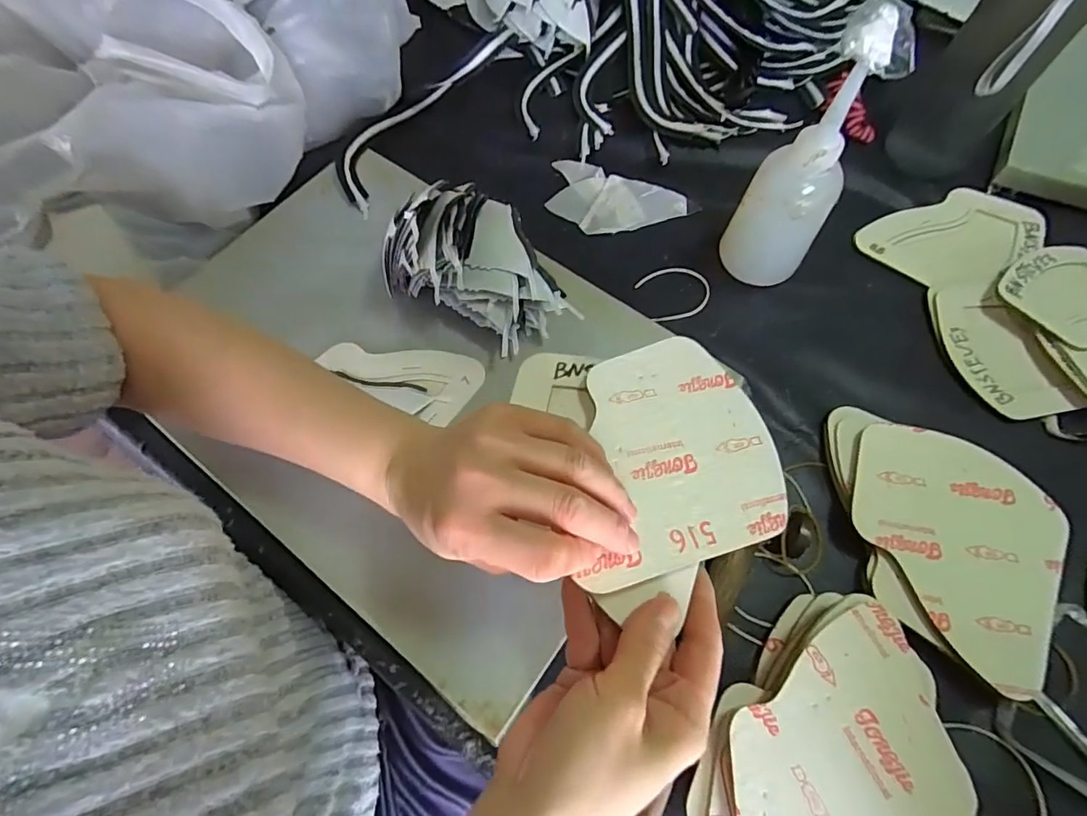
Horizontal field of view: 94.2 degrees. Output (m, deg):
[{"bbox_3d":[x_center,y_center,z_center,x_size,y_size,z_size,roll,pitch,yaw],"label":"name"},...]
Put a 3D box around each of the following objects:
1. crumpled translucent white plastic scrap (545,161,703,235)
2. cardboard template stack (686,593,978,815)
[{"bbox_3d":[0.064,-0.182,0.455,0.127,0.010,0.065,23,69,11],"label":"crumpled translucent white plastic scrap"},{"bbox_3d":[0.157,0.196,0.276,0.154,0.039,0.117,-40,72,-14],"label":"cardboard template stack"}]

